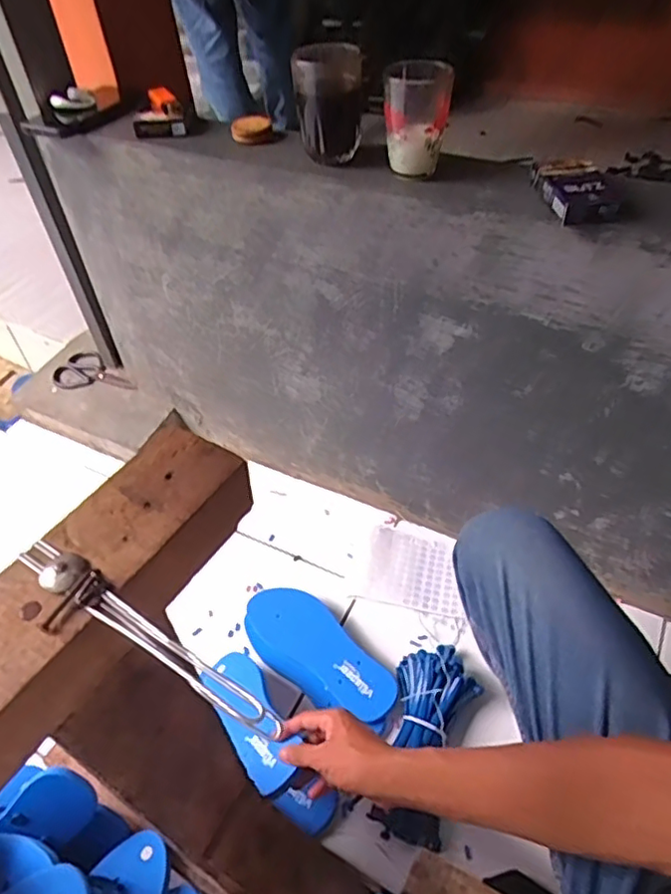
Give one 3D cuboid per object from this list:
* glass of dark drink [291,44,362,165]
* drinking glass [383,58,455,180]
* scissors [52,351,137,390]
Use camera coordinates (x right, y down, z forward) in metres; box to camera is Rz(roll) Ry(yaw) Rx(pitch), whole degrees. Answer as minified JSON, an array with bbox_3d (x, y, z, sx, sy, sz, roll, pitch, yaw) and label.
[{"bbox_3d":[-0.006,-0.374,0.644,0.070,0.098,0.086,-4,47,1],"label":"glass of dark drink"},{"bbox_3d":[0.083,-0.334,0.609,0.065,0.090,0.059,-1,48,5],"label":"drinking glass"},{"bbox_3d":[-0.469,-0.135,1.170,0.193,0.012,0.093,22,63,22],"label":"scissors"}]

